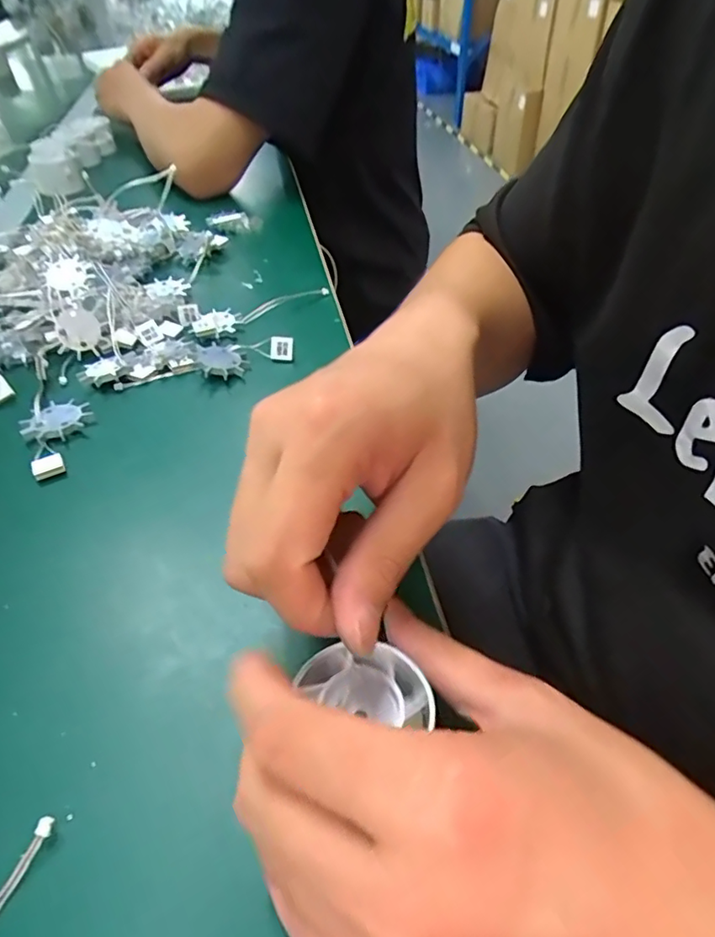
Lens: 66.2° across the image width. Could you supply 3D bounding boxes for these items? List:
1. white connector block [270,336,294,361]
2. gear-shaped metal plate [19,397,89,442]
[{"bbox_3d":[-0.054,-0.086,0.391,0.016,0.017,0.006,1,27,2],"label":"white connector block"},{"bbox_3d":[-0.185,-0.030,0.337,0.032,0.008,0.037,15,47,15],"label":"gear-shaped metal plate"}]

